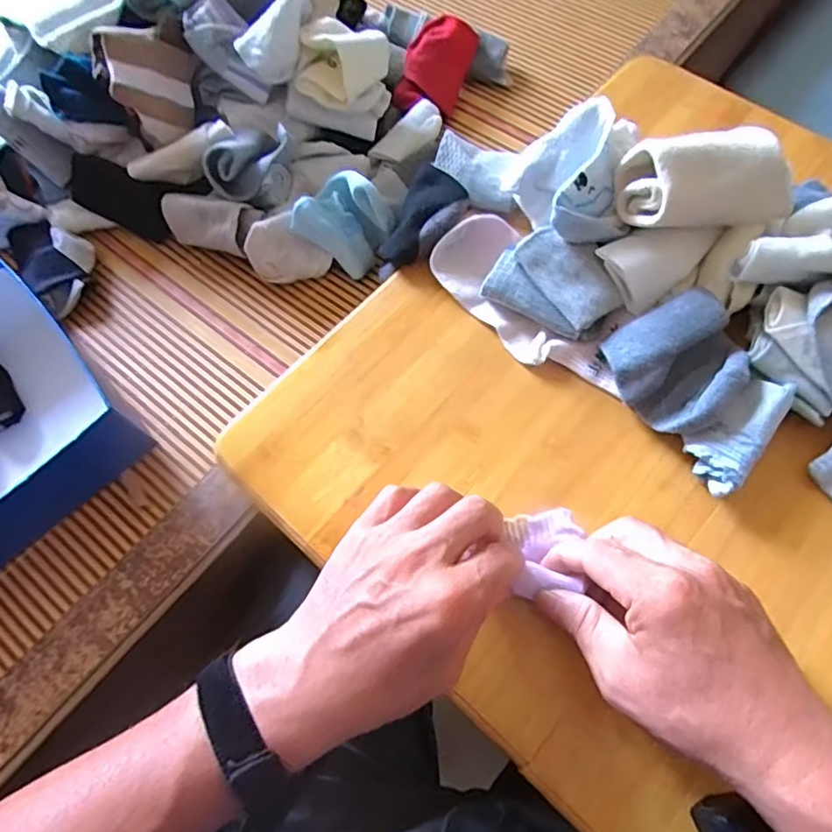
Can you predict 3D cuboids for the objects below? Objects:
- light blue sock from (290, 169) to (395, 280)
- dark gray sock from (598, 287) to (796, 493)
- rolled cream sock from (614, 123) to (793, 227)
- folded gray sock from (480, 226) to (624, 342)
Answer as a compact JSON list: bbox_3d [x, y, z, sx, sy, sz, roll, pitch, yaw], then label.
[{"bbox_3d":[-0.059,-0.165,0.494,0.061,0.061,0.068,37,73,16],"label":"light blue sock"},{"bbox_3d":[0.195,-0.022,0.386,0.084,0.037,0.123,-36,71,-12],"label":"dark gray sock"},{"bbox_3d":[0.199,-0.159,0.384,0.107,0.053,0.053,-10,67,-2],"label":"rolled cream sock"},{"bbox_3d":[0.104,-0.100,0.418,0.093,0.030,0.058,25,70,12],"label":"folded gray sock"}]

